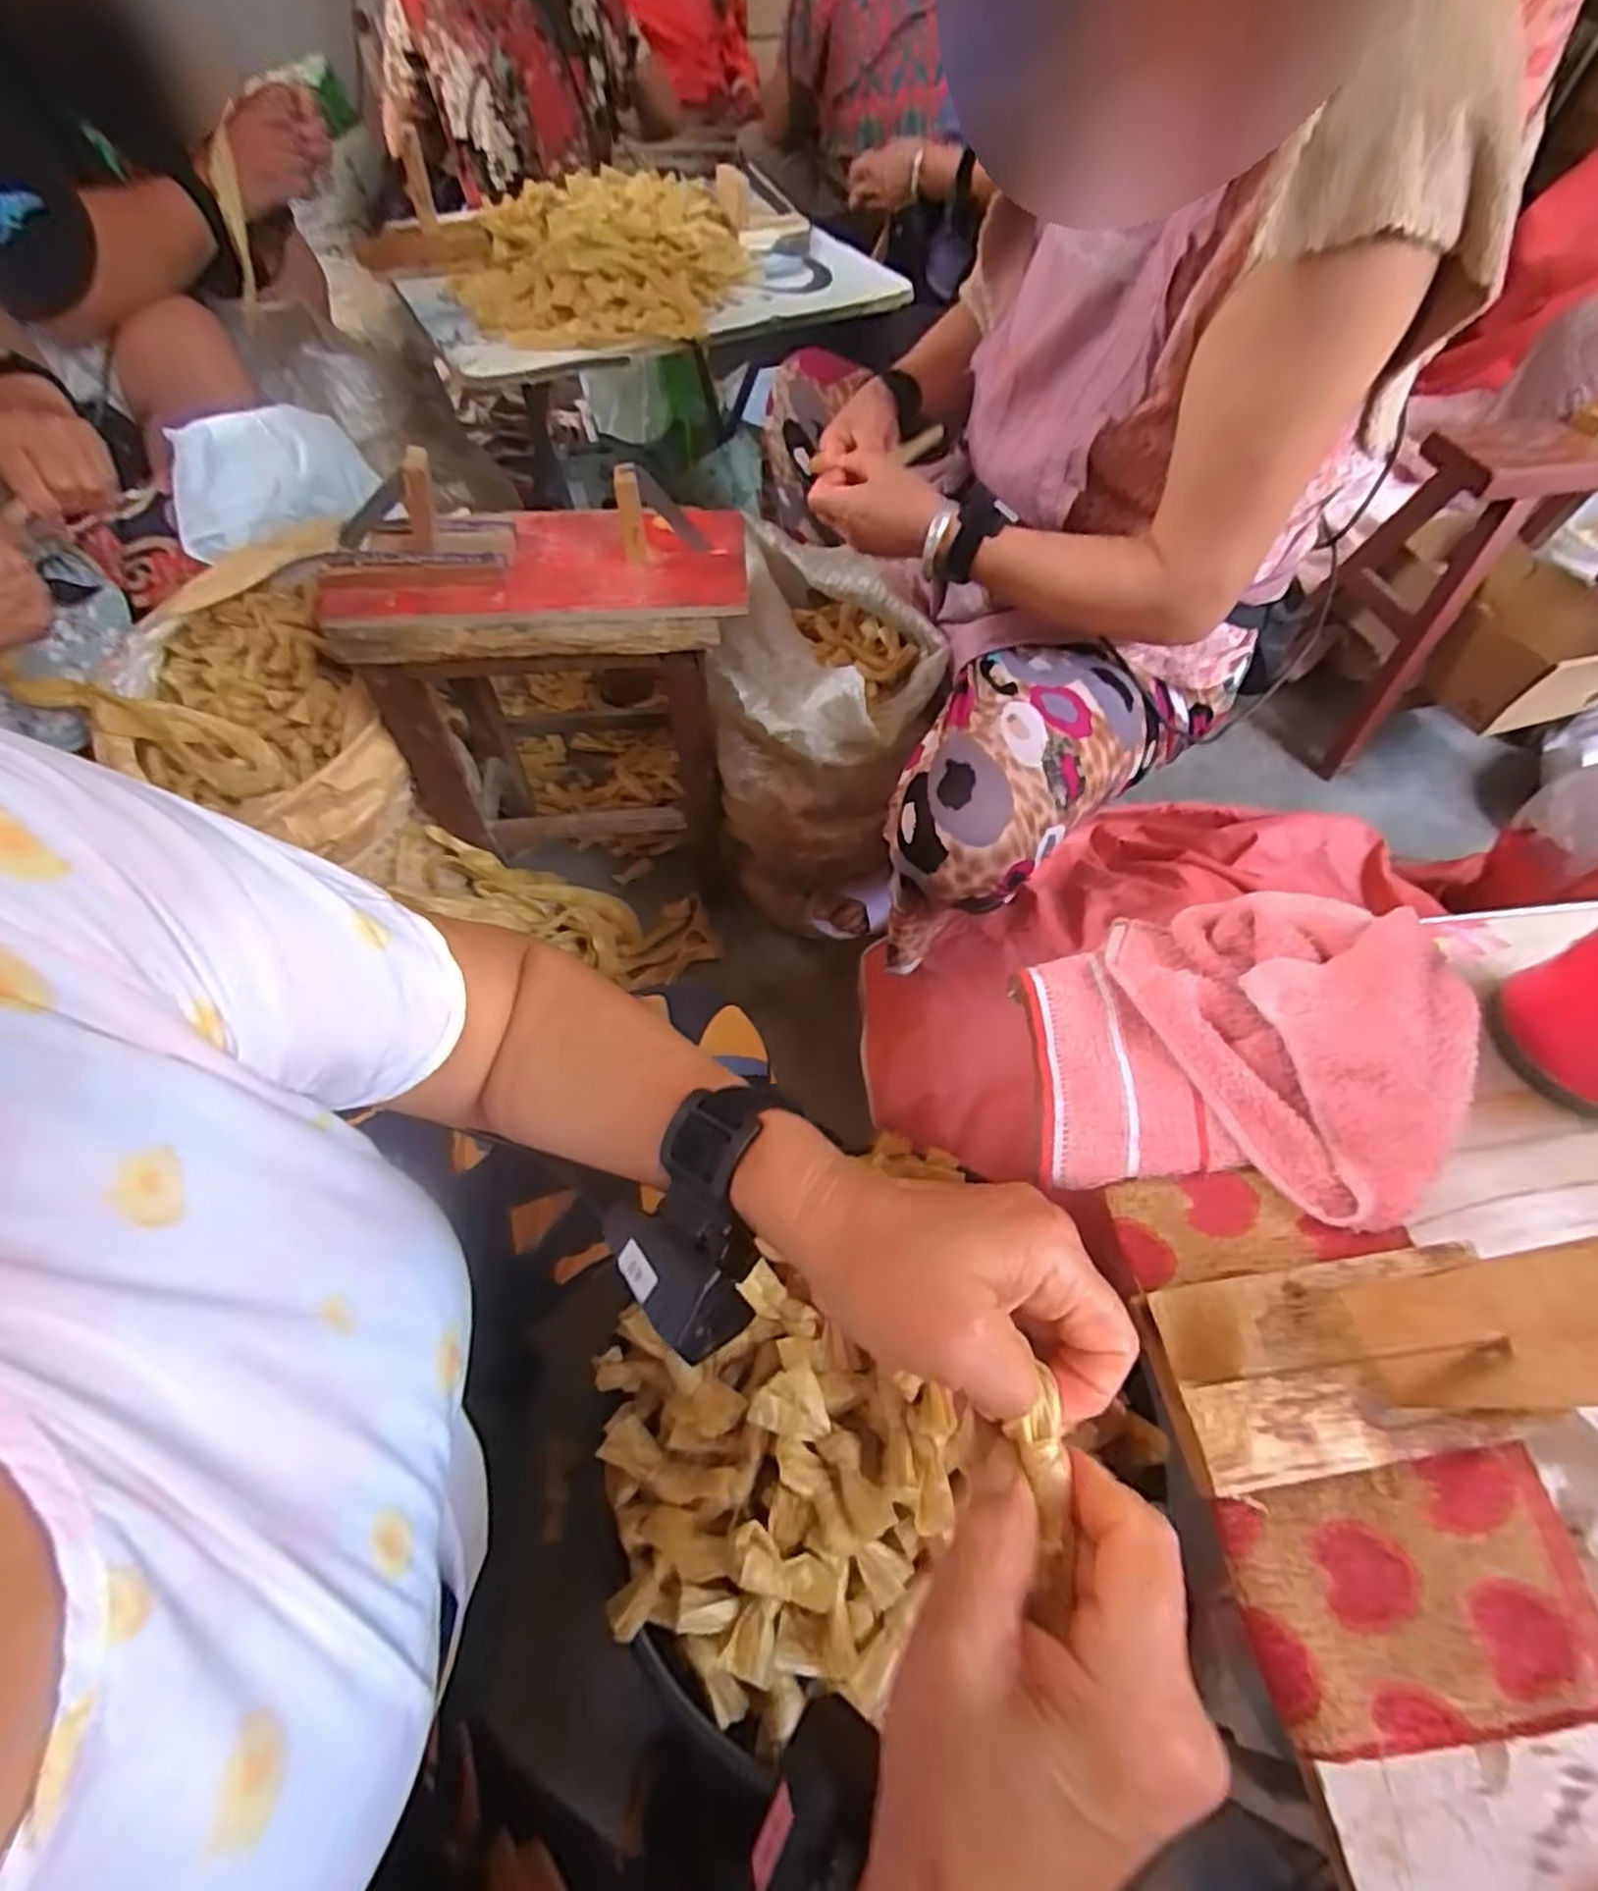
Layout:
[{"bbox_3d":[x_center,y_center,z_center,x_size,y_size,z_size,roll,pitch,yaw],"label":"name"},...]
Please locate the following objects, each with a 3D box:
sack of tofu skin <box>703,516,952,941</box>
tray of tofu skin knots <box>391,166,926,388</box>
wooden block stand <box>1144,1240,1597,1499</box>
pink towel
[{"bbox_3d":[0.025,-0.262,0.928,0.235,0.333,0.359,-1,57,-2],"label":"sack of tofu skin"},{"bbox_3d":[-0.198,-0.868,0.953,0.581,0.083,0.359,-31,62,-19],"label":"tray of tofu skin knots"},{"bbox_3d":[0.216,0.141,0.261,0.128,0.133,0.072,-9,57,-7],"label":"wooden block stand"},{"bbox_3d":[0.225,0.040,0.387,0.189,0.061,0.177,5,57,2],"label":"pink towel"}]

